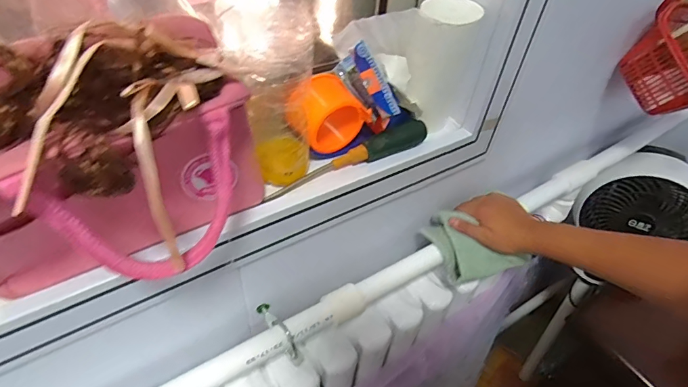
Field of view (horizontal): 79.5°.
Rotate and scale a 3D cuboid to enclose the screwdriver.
[{"bbox_3d":[0.006,-0.044,0.479,0.209,0.032,0.028,-20,50,-23],"label":"screwdriver"}]

